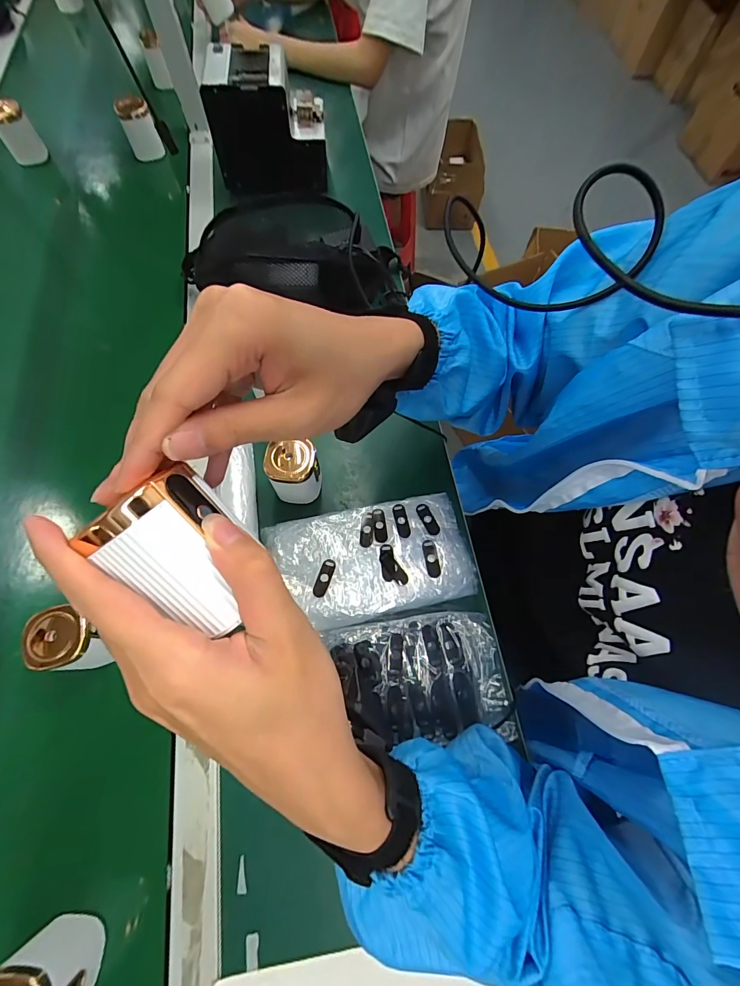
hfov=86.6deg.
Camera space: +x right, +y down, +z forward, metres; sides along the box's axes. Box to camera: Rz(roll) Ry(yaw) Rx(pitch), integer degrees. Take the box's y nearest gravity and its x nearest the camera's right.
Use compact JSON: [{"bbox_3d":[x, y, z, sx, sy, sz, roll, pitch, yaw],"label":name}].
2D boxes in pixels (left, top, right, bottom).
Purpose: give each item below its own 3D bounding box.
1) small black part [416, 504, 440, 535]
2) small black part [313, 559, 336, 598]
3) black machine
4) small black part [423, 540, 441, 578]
[{"bbox_3d":[0.066,0.029,0.448,0.016,0.005,0.040,-28,69,-12],"label":"small black part"},{"bbox_3d":[-0.049,0.090,0.417,0.014,0.004,0.040,18,67,7],"label":"small black part"},{"bbox_3d":[-0.168,-0.620,0.663,0.183,0.137,0.112,1,66,0],"label":"black machine"},{"bbox_3d":[0.066,0.070,0.424,0.014,0.004,0.041,-8,67,-4],"label":"small black part"}]

